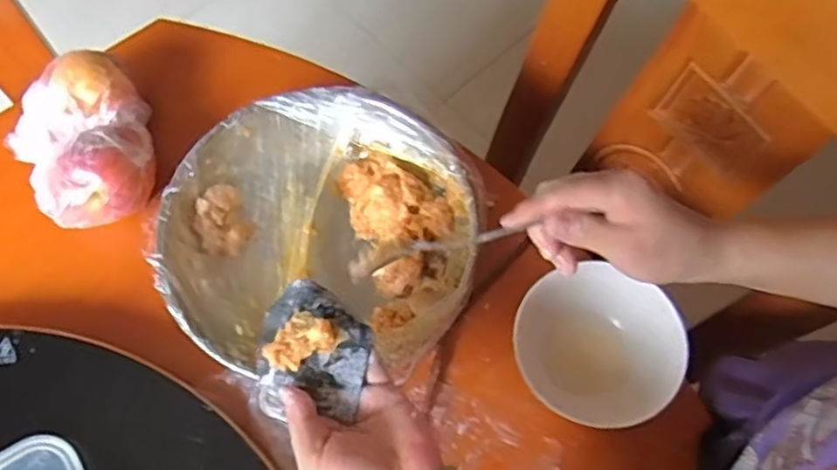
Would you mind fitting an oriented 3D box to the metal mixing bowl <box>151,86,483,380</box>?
[{"bbox_3d":[-0.083,-0.003,0.580,0.261,0.069,0.242,0,68,-1],"label":"metal mixing bowl"}]

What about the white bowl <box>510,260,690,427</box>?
[{"bbox_3d":[0.146,0.089,0.544,0.123,0.067,0.127,-12,69,-6],"label":"white bowl"}]

